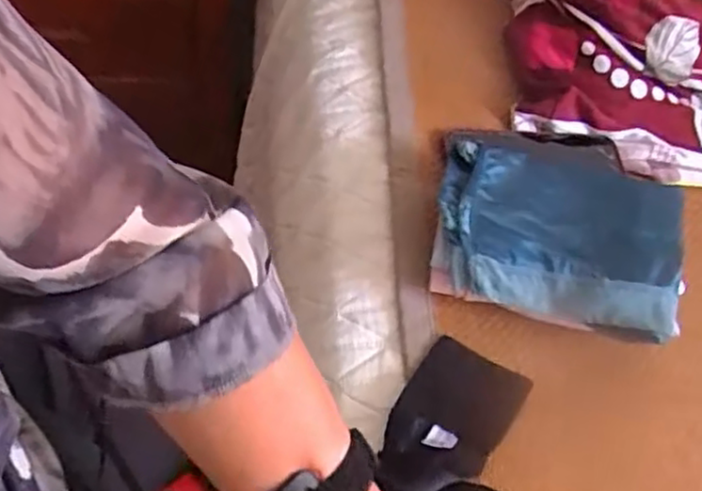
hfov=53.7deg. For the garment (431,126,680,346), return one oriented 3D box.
[{"bbox_3d":[0.155,-0.003,0.538,0.181,0.065,0.150,12,51,2],"label":"garment"}]

